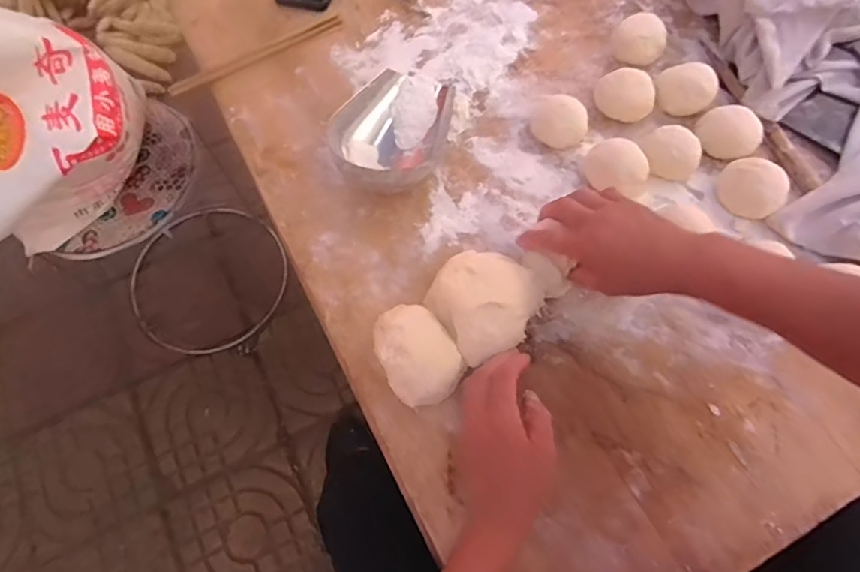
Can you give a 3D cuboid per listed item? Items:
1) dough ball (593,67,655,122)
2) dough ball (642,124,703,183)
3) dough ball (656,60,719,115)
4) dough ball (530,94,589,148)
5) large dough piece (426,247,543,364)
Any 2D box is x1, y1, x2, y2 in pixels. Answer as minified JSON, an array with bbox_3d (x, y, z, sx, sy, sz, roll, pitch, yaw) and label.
[{"bbox_3d":[0.231,-0.225,0.642,0.065,0.044,0.052,20,69,9],"label":"dough ball"},{"bbox_3d":[0.269,-0.146,0.602,0.049,0.045,0.061,-35,71,-12],"label":"dough ball"},{"bbox_3d":[0.304,-0.234,0.643,0.063,0.045,0.055,34,72,14],"label":"dough ball"},{"bbox_3d":[0.151,-0.188,0.626,0.060,0.045,0.050,29,71,13],"label":"dough ball"},{"bbox_3d":[0.057,0.015,0.532,0.099,0.060,0.100,-1,67,1],"label":"large dough piece"}]

